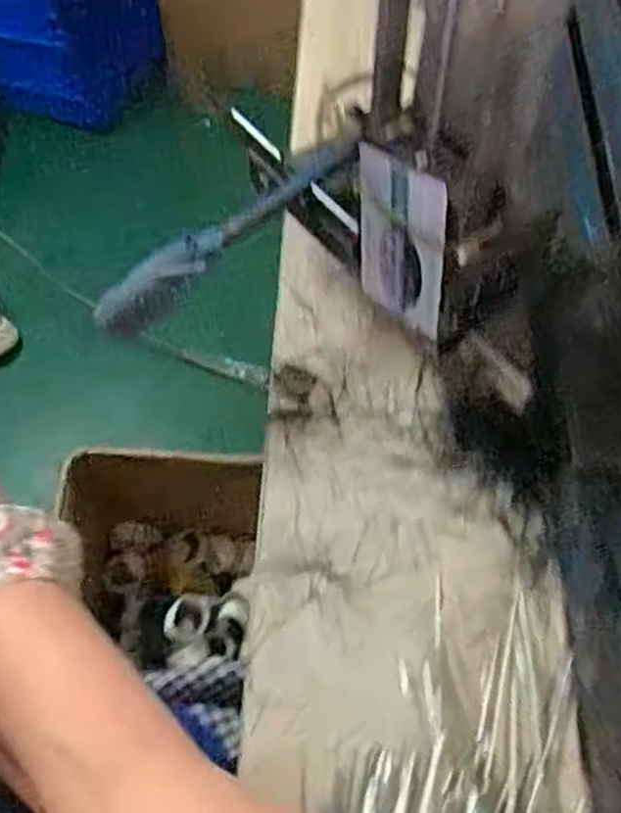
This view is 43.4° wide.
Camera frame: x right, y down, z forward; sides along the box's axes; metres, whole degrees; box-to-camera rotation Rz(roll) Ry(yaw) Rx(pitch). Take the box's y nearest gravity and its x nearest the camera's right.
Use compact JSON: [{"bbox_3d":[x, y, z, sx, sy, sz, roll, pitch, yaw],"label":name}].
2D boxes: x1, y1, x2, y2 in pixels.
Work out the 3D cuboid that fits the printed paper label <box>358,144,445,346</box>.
[{"bbox_3d":[0.042,-0.077,0.377,0.005,0.090,0.056,-35,57,-23],"label":"printed paper label"}]

